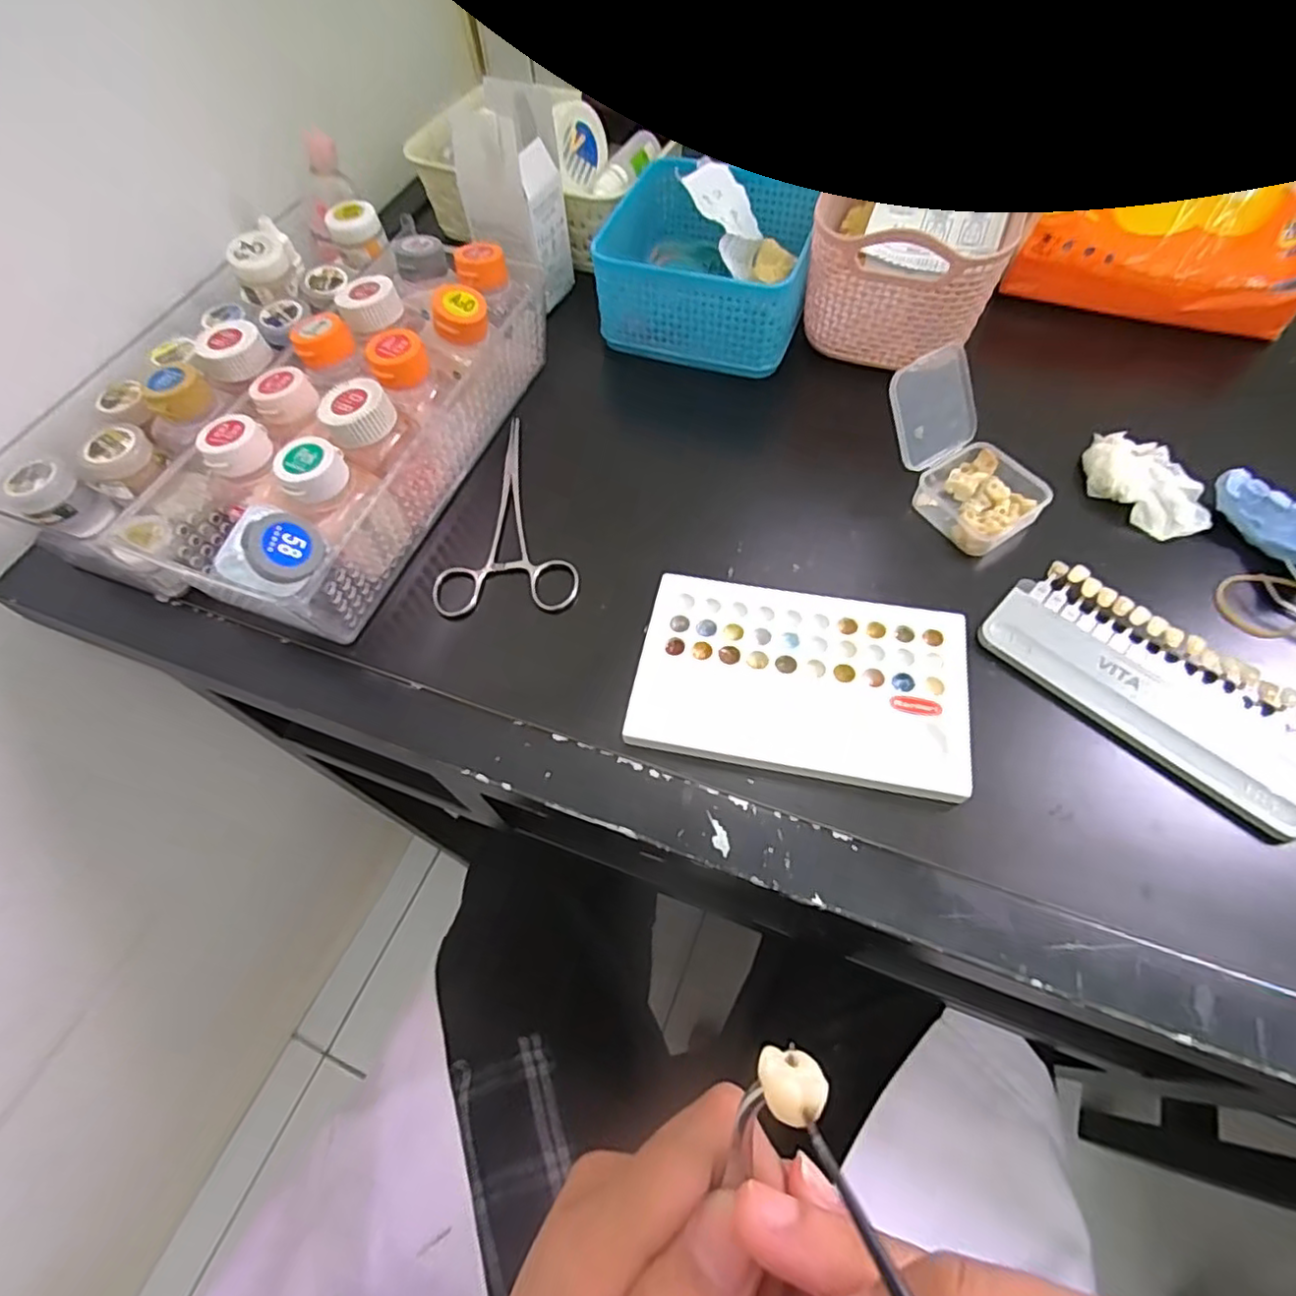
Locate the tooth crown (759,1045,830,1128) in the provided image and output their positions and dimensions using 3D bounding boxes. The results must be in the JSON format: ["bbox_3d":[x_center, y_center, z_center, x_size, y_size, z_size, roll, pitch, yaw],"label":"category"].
[{"bbox_3d":[0.026,0.078,0.113,0.012,0.007,0.011,7,61,7],"label":"tooth crown"}]

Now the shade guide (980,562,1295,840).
[{"bbox_3d":[0.238,0.016,0.297,0.143,0.010,0.067,40,69,22],"label":"shade guide"}]

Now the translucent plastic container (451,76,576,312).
[{"bbox_3d":[-0.087,-0.304,0.428,0.049,0.112,0.058,21,63,14],"label":"translucent plastic container"}]

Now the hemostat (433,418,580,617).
[{"bbox_3d":[-0.082,-0.080,0.371,0.077,0.009,0.140,-6,60,-1],"label":"hemostat"}]

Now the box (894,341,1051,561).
[{"bbox_3d":[0.174,-0.108,0.341,0.062,0.058,0.094,-27,62,-12],"label":"box"}]

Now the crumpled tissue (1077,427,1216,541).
[{"bbox_3d":[0.277,-0.092,0.351,0.041,0.017,0.072,-31,63,-14],"label":"crumpled tissue"}]

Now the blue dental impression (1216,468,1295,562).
[{"bbox_3d":[0.328,-0.065,0.324,0.021,0.024,0.070,-26,62,-12],"label":"blue dental impression"}]

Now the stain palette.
[{"bbox_3d":[0.073,0.014,0.305,0.151,0.011,0.094,9,61,8],"label":"stain palette"}]

